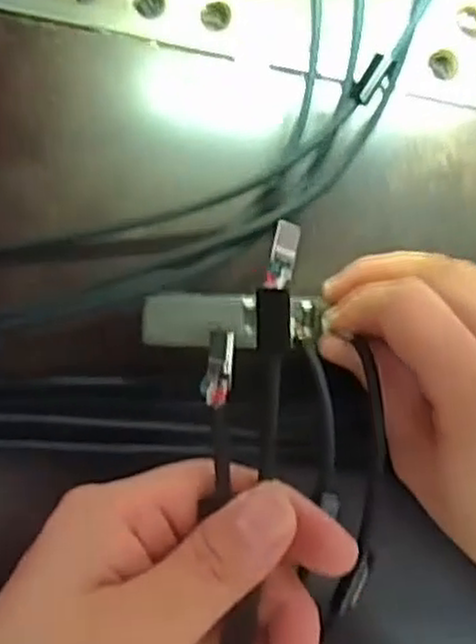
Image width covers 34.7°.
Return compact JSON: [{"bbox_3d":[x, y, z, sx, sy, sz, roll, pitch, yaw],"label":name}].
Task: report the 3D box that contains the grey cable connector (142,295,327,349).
[{"bbox_3d":[-0.002,0.000,0.276,0.064,0.005,0.018,0,91,-12],"label":"grey cable connector"}]

